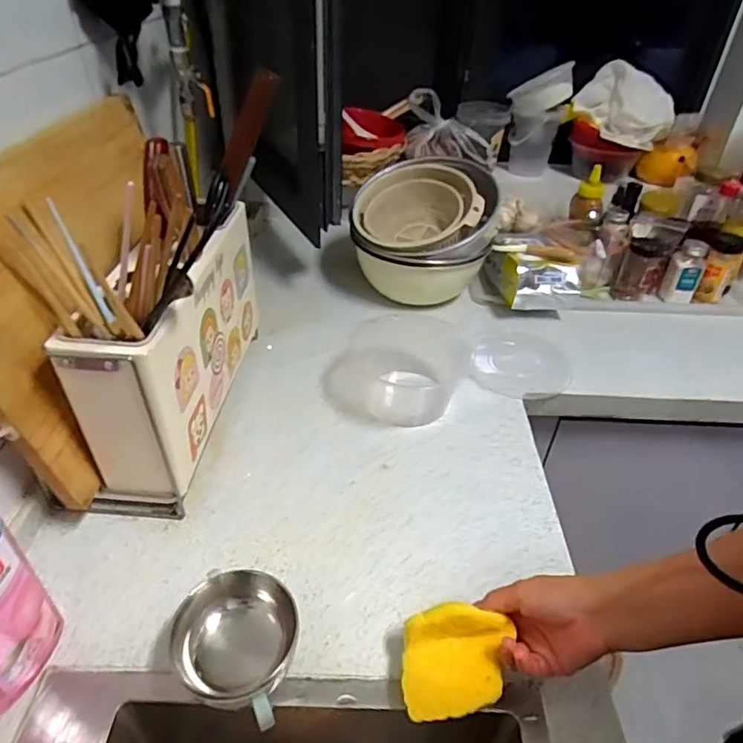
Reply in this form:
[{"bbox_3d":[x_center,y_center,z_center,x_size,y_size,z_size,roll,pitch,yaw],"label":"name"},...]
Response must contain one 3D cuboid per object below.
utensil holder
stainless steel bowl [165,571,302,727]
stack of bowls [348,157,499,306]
[{"bbox_3d":[-0.232,-0.034,0.677,0.107,0.238,0.354,6,39,4],"label":"utensil holder"},{"bbox_3d":[-0.118,0.239,0.481,0.103,0.072,0.108,11,39,11],"label":"stainless steel bowl"},{"bbox_3d":[0.093,-0.239,0.970,0.232,0.207,0.235,7,39,6],"label":"stack of bowls"}]

